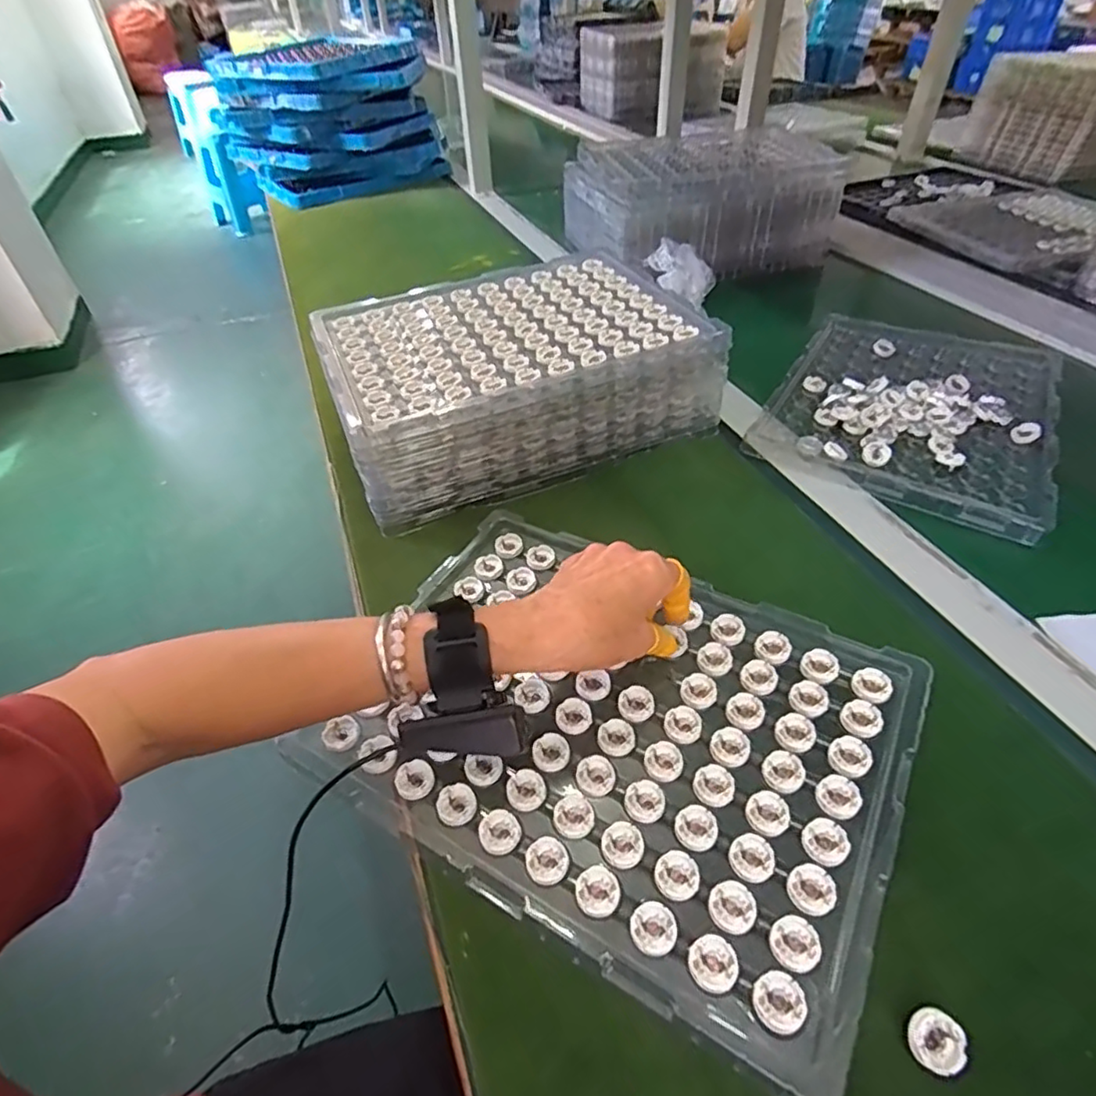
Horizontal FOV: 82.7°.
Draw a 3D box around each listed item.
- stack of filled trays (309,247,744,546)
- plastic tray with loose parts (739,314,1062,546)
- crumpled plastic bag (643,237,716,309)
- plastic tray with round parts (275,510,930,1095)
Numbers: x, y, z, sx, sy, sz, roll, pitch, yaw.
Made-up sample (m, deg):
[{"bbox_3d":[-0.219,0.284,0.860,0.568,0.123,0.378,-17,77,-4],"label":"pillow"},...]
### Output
[{"bbox_3d":[-0.043,-0.177,0.633,0.344,0.100,0.267,-21,47,-17],"label":"stack of filled trays"},{"bbox_3d":[0.388,-0.157,0.659,0.251,0.025,0.360,22,50,24],"label":"plastic tray with loose parts"},{"bbox_3d":[0.183,-0.374,0.848,0.104,0.079,0.054,-27,49,-22],"label":"crumpled plastic bag"},{"bbox_3d":[0.038,0.107,0.401,0.337,0.017,0.249,21,49,23],"label":"plastic tray with round parts"}]

